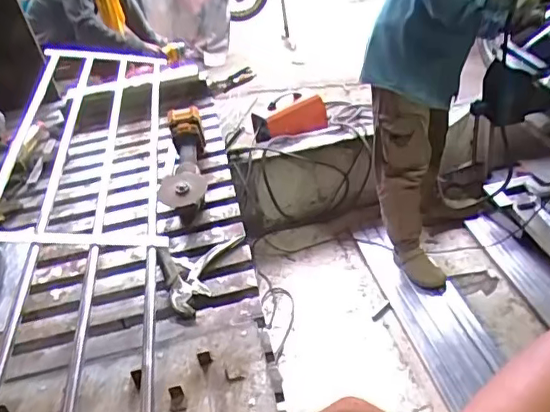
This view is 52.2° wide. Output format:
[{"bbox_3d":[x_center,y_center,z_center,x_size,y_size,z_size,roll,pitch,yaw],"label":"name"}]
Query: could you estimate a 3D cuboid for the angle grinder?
[{"bbox_3d":[-0.205,-0.096,1.261,0.106,0.115,0.348,-10,35,-2],"label":"angle grinder"}]

